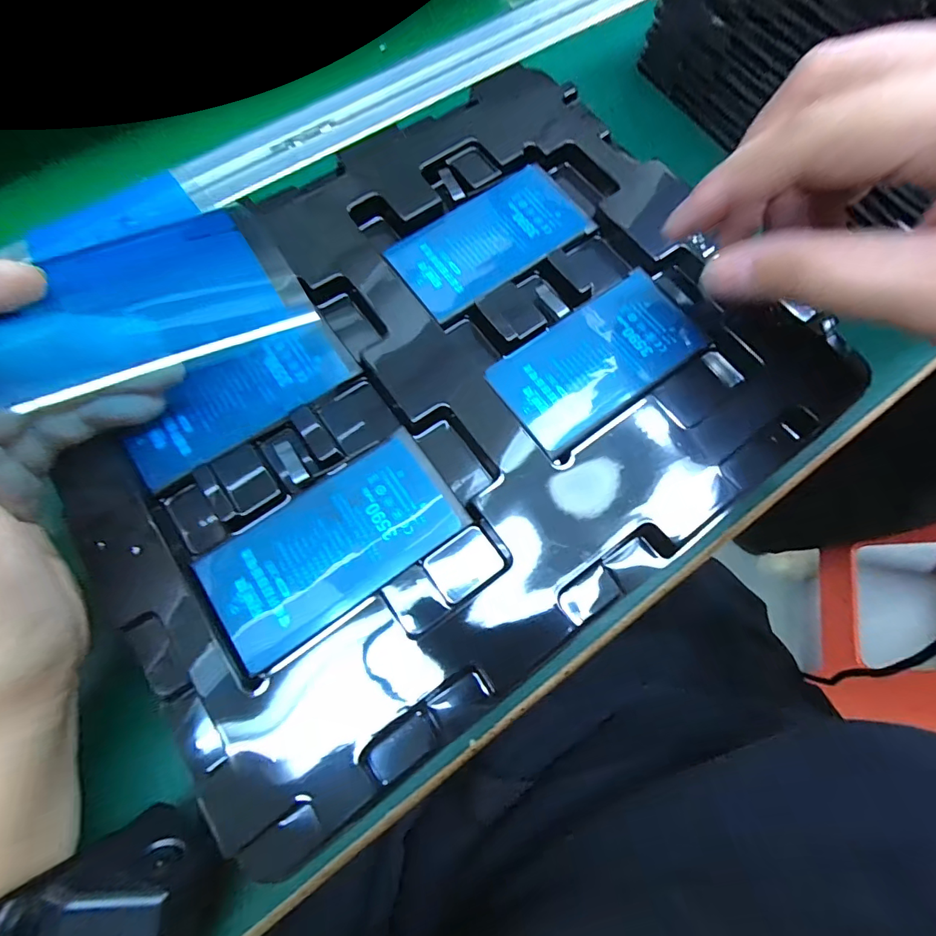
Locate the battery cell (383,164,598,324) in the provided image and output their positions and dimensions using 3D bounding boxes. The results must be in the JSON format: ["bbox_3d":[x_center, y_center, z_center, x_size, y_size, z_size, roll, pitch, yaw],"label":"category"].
[{"bbox_3d":[0.010,-0.101,0.197,0.086,0.005,0.045,-34,76,-11],"label":"battery cell"}]

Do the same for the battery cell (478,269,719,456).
[{"bbox_3d":[0.053,-0.044,0.181,0.085,0.004,0.045,-34,76,-11],"label":"battery cell"}]

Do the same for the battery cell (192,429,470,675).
[{"bbox_3d":[-0.045,0.025,0.156,0.085,0.007,0.044,-35,76,-11],"label":"battery cell"}]

